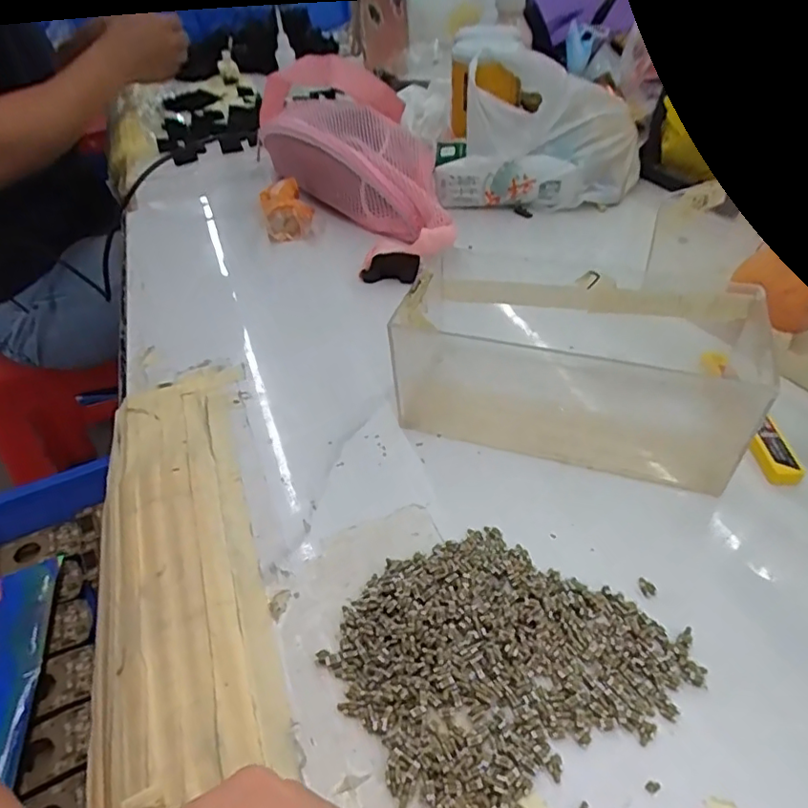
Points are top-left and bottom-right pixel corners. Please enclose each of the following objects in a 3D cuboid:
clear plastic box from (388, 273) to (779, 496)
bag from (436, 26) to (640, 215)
[{"bbox_3d":[0.098,-0.024,0.321,0.201,0.069,0.091,10,44,16],"label":"clear plastic box"},{"bbox_3d":[0.125,-0.258,0.532,0.178,0.130,0.084,1,42,6],"label":"bag"}]

